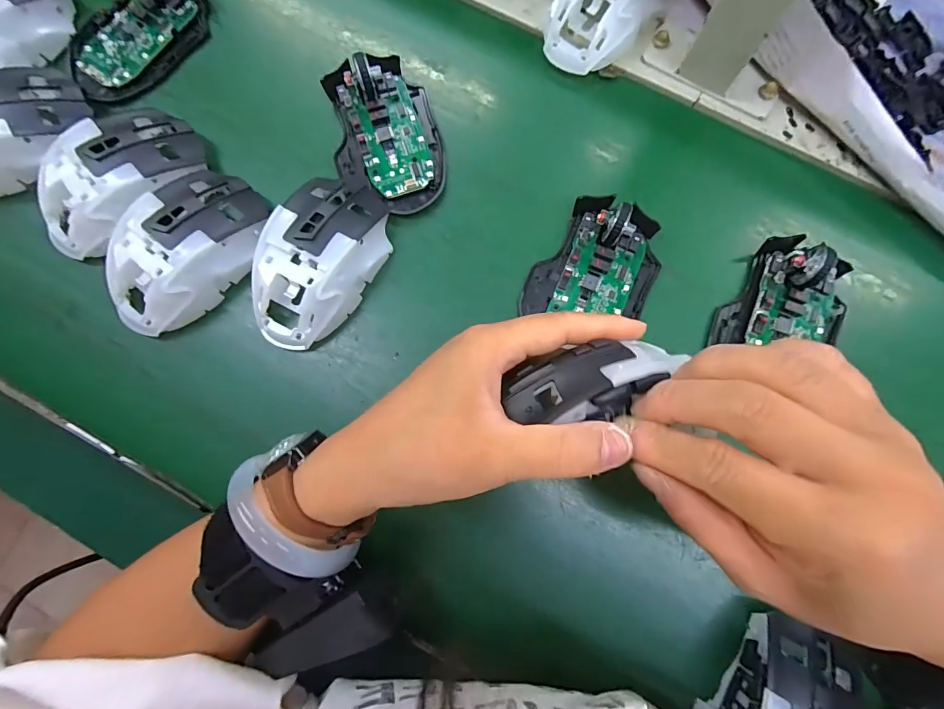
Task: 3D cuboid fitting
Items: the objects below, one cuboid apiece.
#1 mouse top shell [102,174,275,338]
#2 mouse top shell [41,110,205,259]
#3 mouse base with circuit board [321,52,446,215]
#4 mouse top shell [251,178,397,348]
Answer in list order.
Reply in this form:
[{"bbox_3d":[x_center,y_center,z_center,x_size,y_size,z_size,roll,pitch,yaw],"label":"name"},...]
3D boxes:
[{"bbox_3d":[-0.181,-0.065,0.266,0.064,0.038,0.115,31,82,6],"label":"mouse top shell"},{"bbox_3d":[-0.229,-0.112,0.271,0.061,0.038,0.113,44,84,8],"label":"mouse top shell"},{"bbox_3d":[-0.058,-0.150,0.284,0.071,0.032,0.104,-9,83,3],"label":"mouse base with circuit board"},{"bbox_3d":[-0.094,-0.059,0.265,0.063,0.037,0.117,20,81,5],"label":"mouse top shell"}]

